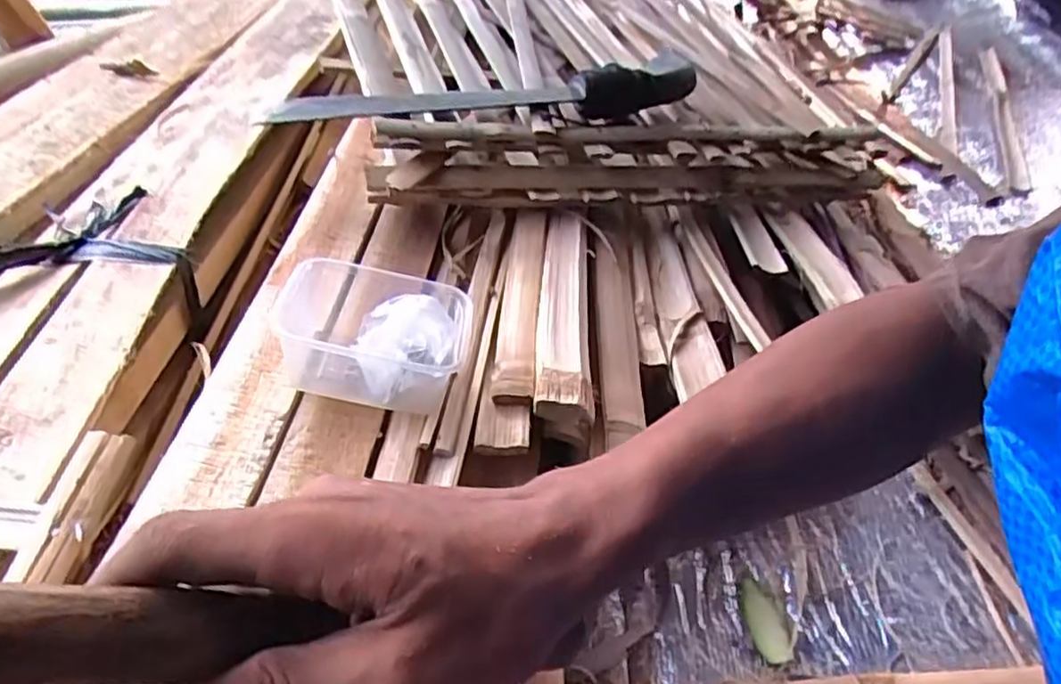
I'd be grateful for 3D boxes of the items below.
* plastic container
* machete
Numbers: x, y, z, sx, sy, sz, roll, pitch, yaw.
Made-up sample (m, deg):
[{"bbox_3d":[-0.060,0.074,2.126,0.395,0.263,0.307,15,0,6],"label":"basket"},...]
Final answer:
[{"bbox_3d":[-0.097,-0.005,0.417,0.115,0.066,0.080,2,40,1],"label":"plastic container"},{"bbox_3d":[-0.019,-0.203,0.595,0.380,0.041,0.046,-13,42,-16],"label":"machete"}]

